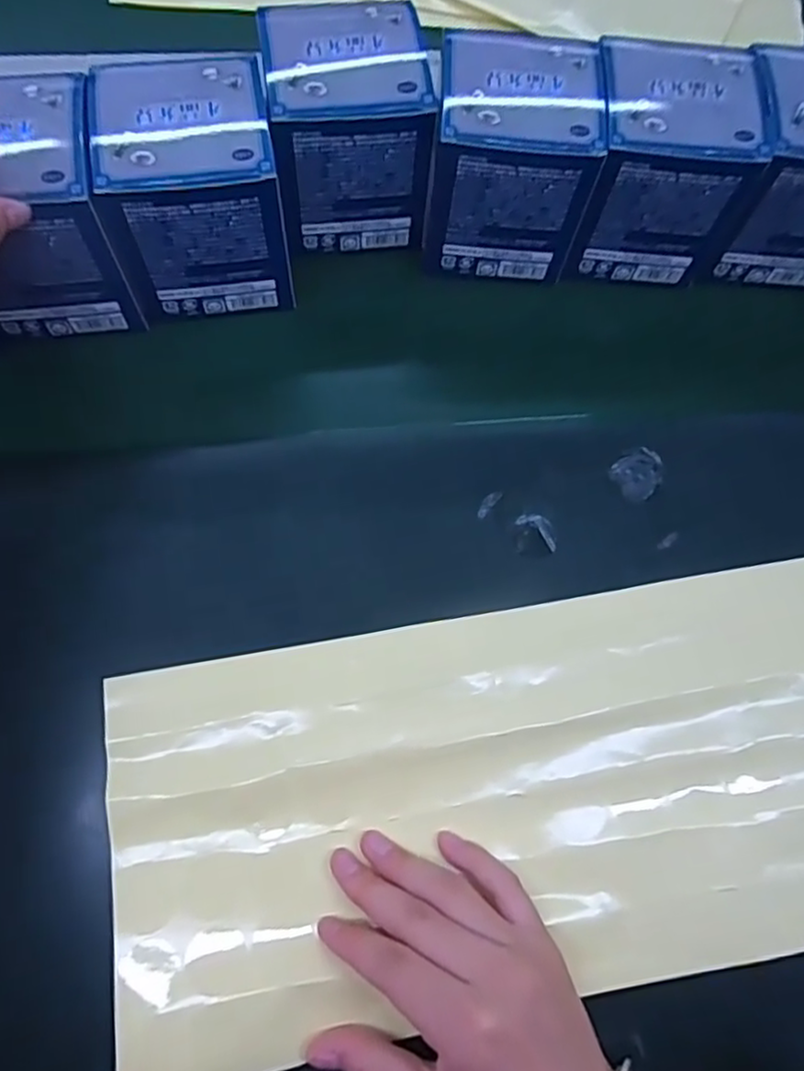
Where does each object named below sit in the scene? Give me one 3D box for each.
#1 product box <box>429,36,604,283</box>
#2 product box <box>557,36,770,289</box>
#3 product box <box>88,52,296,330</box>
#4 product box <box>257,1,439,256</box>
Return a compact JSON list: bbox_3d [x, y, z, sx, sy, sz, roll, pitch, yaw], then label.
[{"bbox_3d":[0.060,-0.202,0.359,0.087,0.098,0.073,1,71,-2],"label":"product box"},{"bbox_3d":[0.138,-0.202,0.367,0.080,0.084,0.075,2,71,-2],"label":"product box"},{"bbox_3d":[-0.104,-0.175,0.346,0.080,0.089,0.080,-8,71,-5],"label":"product box"},{"bbox_3d":[-0.028,-0.217,0.364,0.078,0.089,0.071,-6,71,-4],"label":"product box"}]

